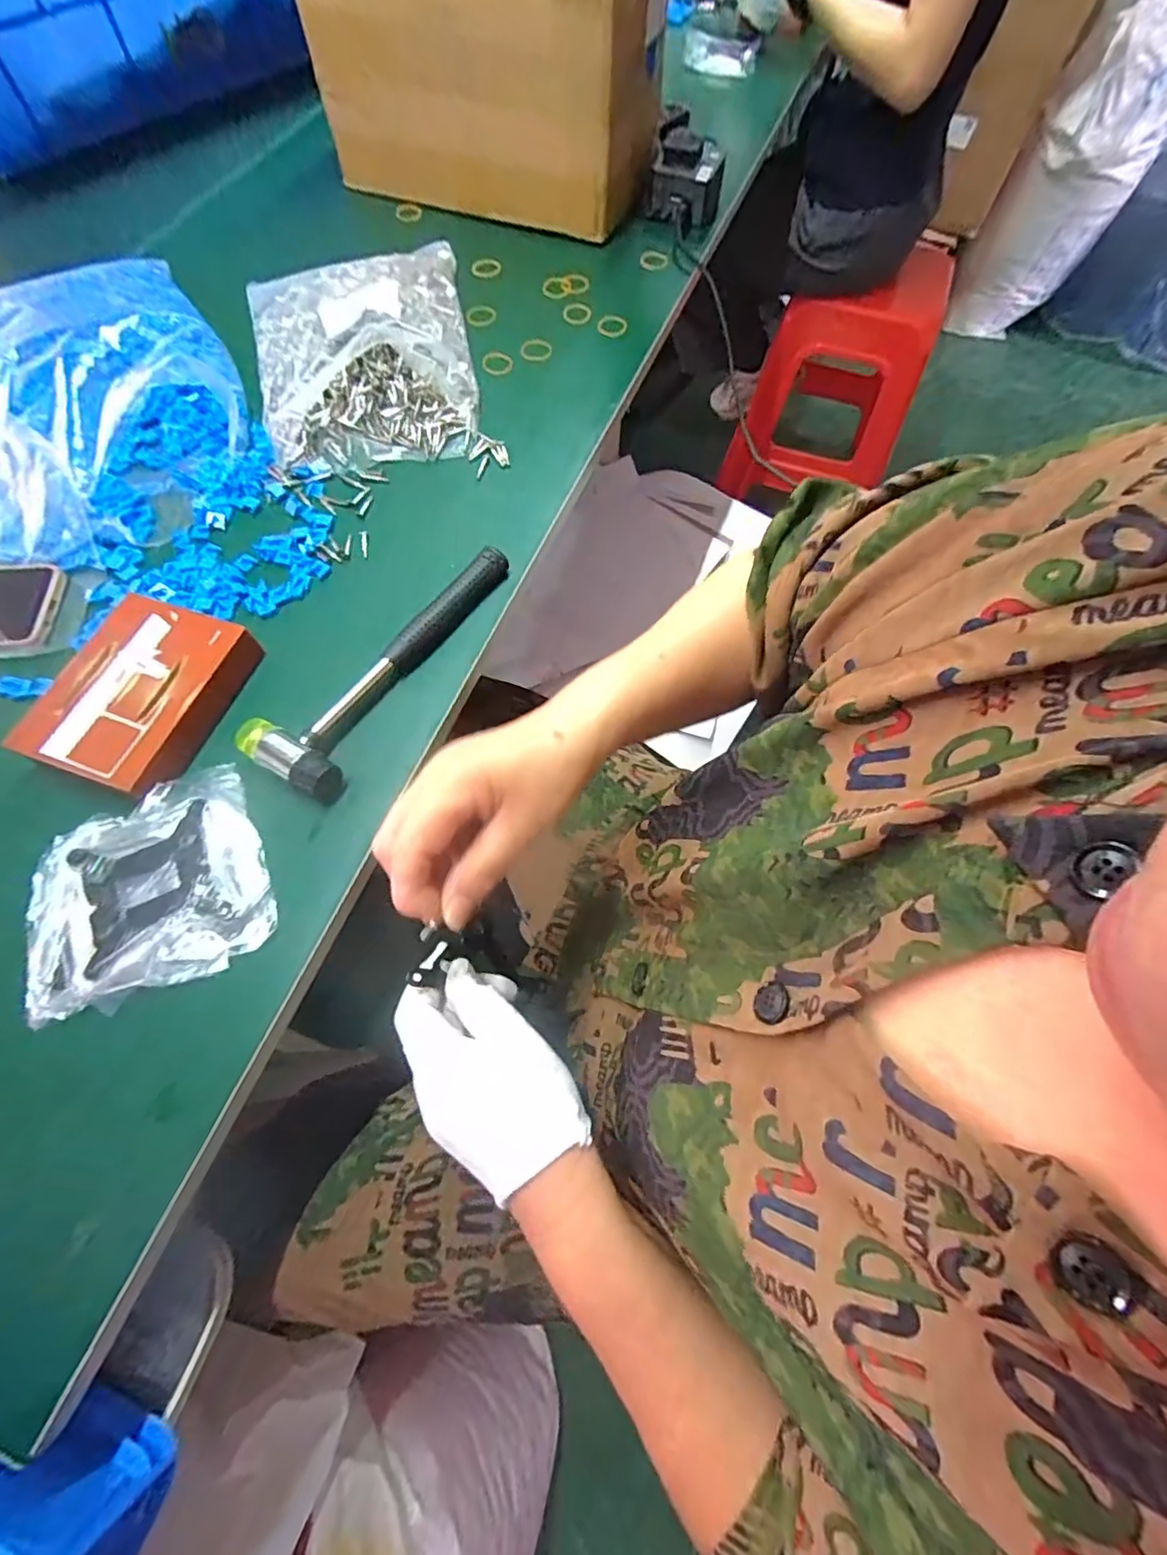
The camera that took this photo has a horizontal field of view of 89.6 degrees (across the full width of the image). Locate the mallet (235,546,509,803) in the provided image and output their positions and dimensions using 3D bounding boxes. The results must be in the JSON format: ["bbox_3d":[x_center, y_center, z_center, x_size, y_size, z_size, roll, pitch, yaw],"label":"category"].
[{"bbox_3d":[-0.152,-0.096,0.444,0.075,0.029,0.237,27,69,9],"label":"mallet"}]

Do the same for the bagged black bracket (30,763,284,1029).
[{"bbox_3d":[-0.281,0.072,0.376,0.140,0.018,0.131,-22,70,-10],"label":"bagged black bracket"}]

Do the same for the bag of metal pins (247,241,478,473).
[{"bbox_3d":[-0.225,-0.433,0.575,0.217,0.051,0.304,-10,68,-5],"label":"bag of metal pins"}]

